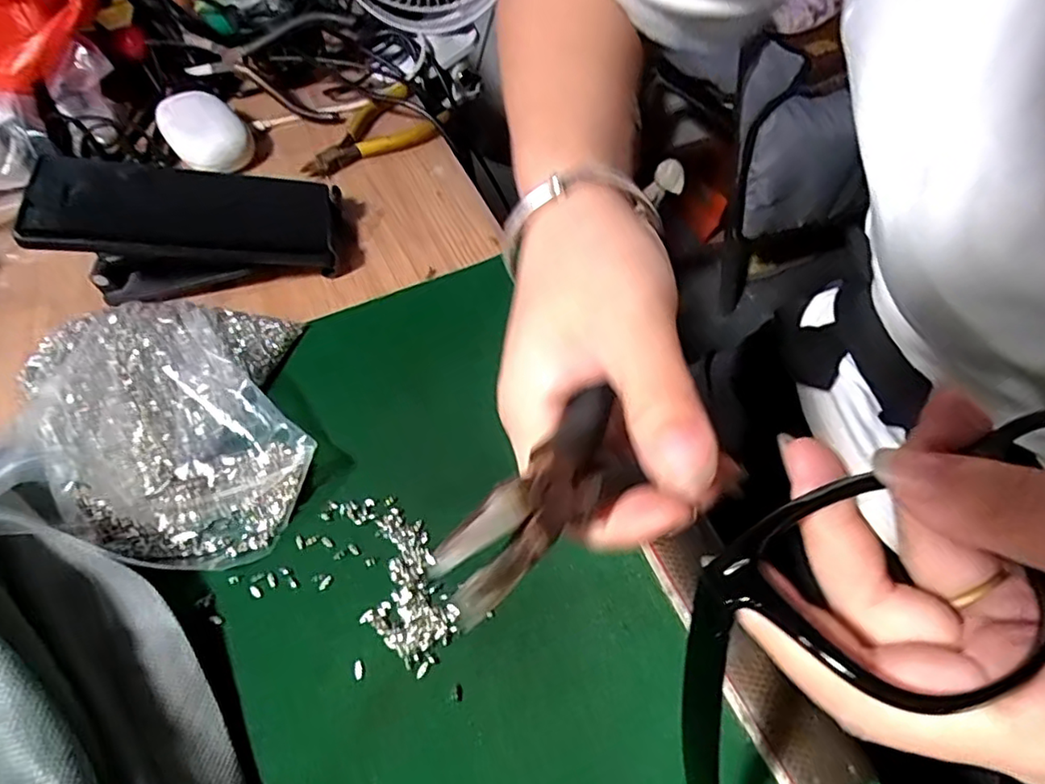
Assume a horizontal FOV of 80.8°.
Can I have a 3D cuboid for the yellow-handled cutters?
[{"bbox_3d":[-0.123,-0.207,0.485,0.115,0.011,0.078,-35,59,-18],"label":"yellow-handled cutters"}]

